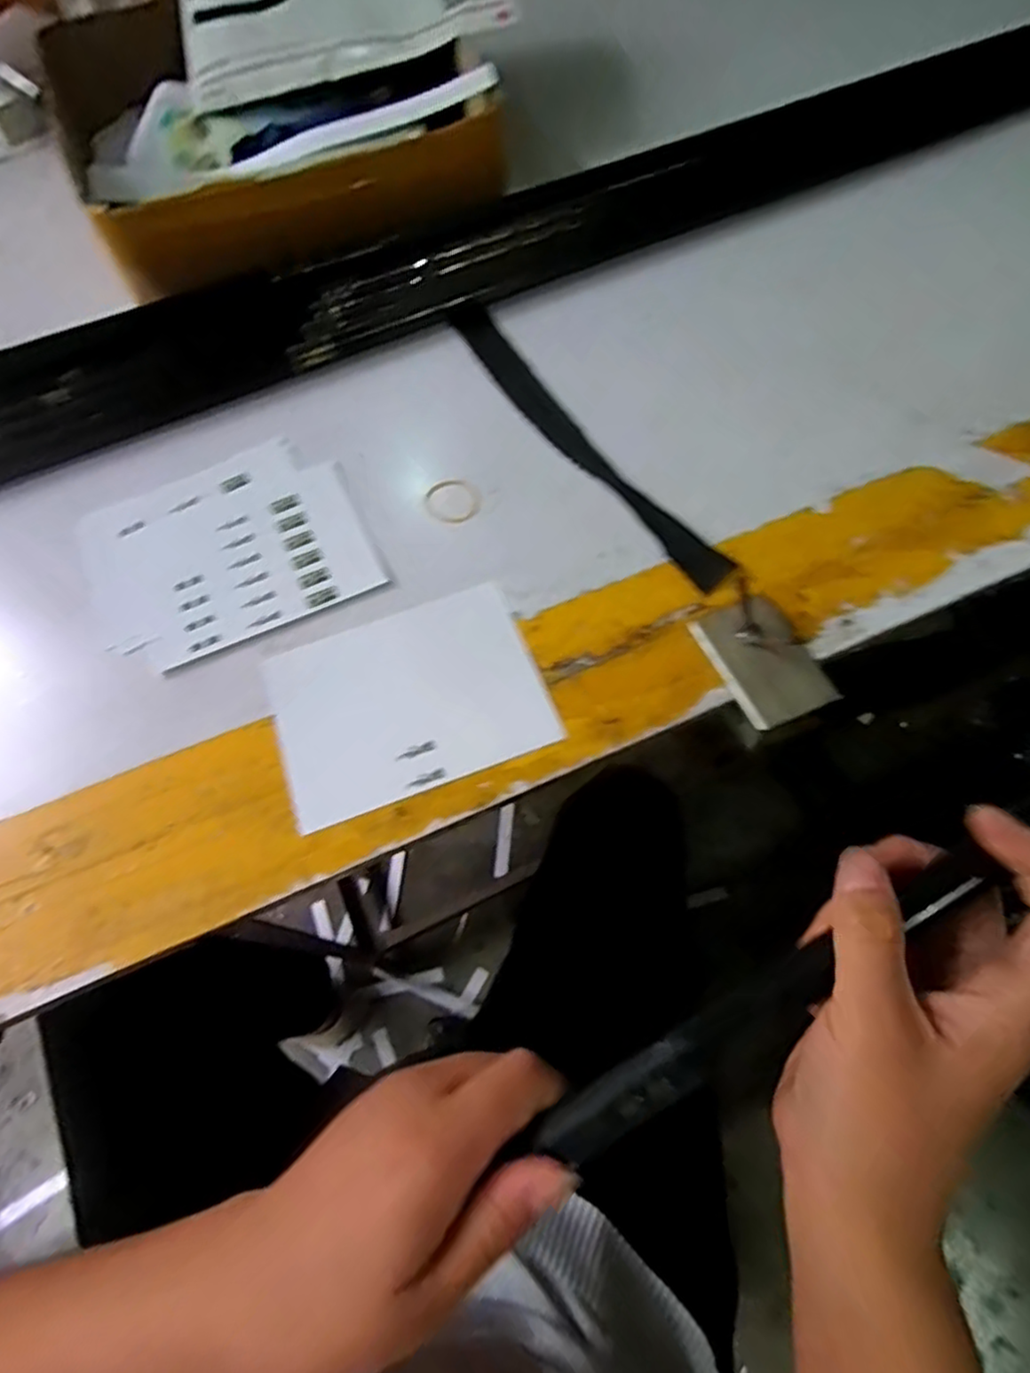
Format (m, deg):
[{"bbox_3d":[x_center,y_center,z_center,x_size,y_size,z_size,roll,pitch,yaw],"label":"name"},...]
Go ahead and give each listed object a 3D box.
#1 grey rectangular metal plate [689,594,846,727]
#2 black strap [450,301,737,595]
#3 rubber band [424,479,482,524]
[{"bbox_3d":[0.155,-0.016,0.412,0.058,0.011,0.083,-23,67,-7],"label":"grey rectangular metal plate"},{"bbox_3d":[0.044,-0.197,0.509,0.038,0.009,0.343,-31,68,-10],"label":"black strap"},{"bbox_3d":[-0.046,-0.138,0.486,0.042,0.004,0.038,13,67,9],"label":"rubber band"}]

